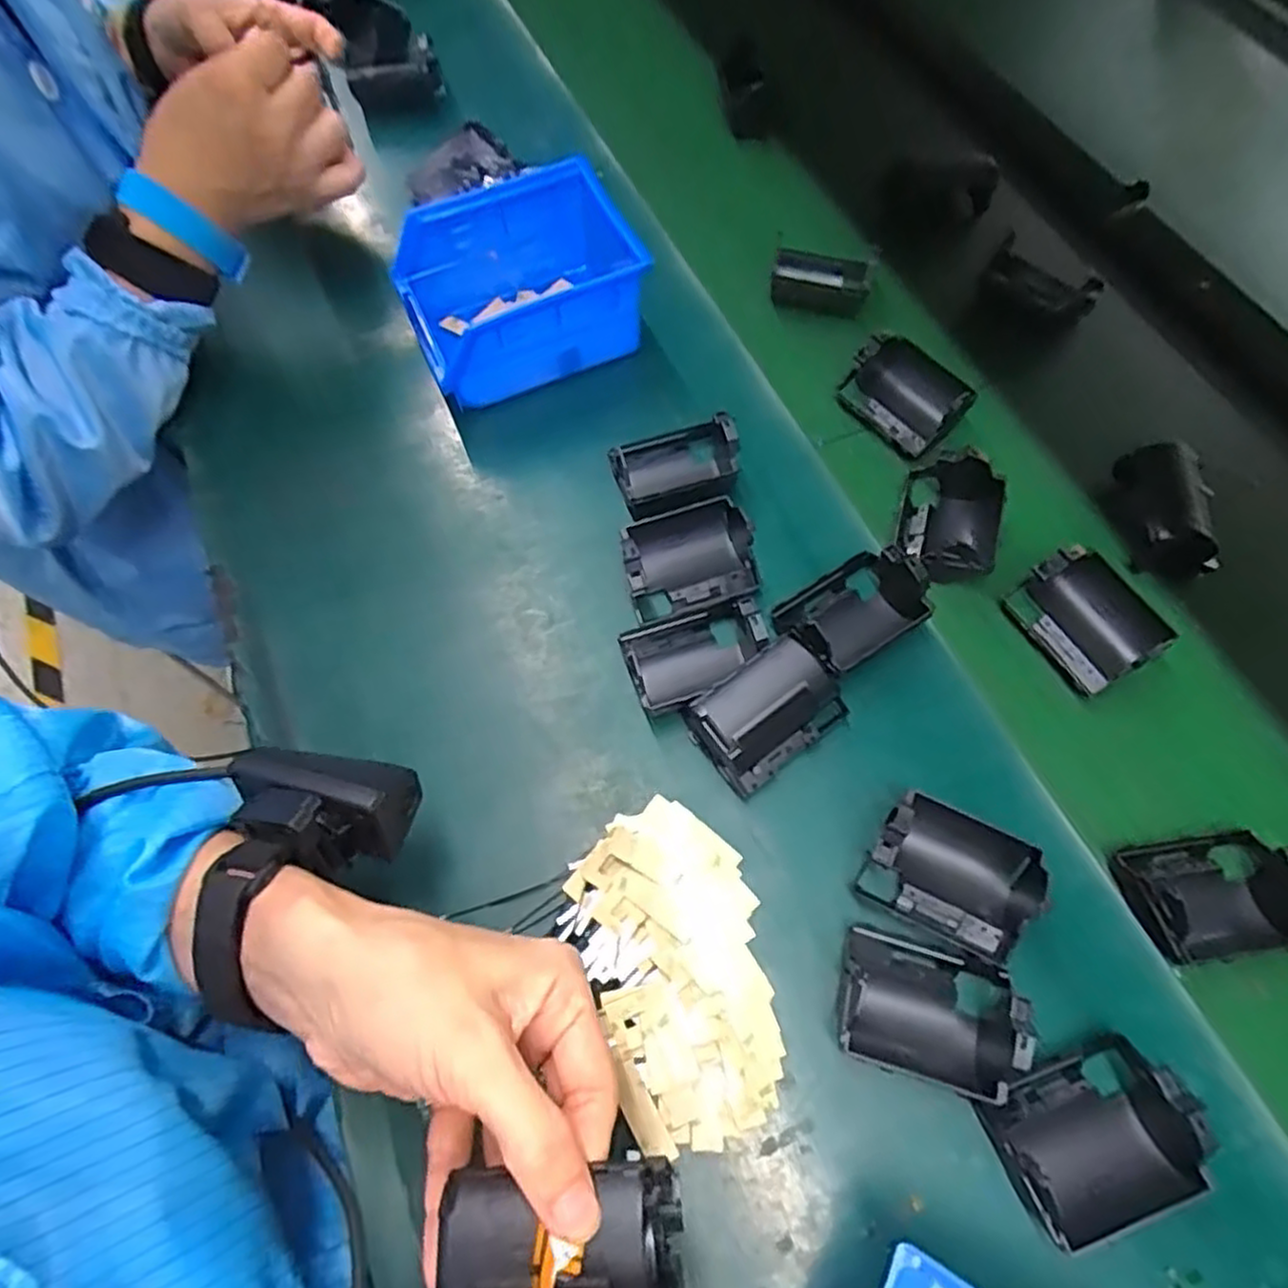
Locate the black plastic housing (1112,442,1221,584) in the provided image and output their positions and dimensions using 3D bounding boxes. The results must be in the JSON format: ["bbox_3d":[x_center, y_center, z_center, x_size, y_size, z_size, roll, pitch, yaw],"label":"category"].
[{"bbox_3d":[0.298,-0.079,0.419,0.049,0.044,0.071,-2,66,1],"label":"black plastic housing"}]

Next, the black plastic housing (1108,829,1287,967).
[{"bbox_3d":[0.262,0.113,0.331,0.073,0.028,0.054,-11,66,-4],"label":"black plastic housing"}]

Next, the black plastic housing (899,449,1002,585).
[{"bbox_3d":[0.176,-0.074,0.416,0.049,0.032,0.073,15,67,8],"label":"black plastic housing"}]

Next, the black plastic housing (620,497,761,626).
[{"bbox_3d":[0.024,-0.049,0.398,0.072,0.033,0.052,-18,66,-6],"label":"black plastic housing"}]

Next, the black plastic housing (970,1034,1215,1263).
[{"bbox_3d":[0.177,0.195,0.286,0.072,0.036,0.052,-21,67,-8],"label":"black plastic housing"}]

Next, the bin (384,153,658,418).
[{"bbox_3d":[-0.072,-0.220,0.459,0.147,0.077,0.108,-25,67,-9],"label":"bin"}]

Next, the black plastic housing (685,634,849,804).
[{"bbox_3d":[0.060,0.034,0.358,0.069,0.034,0.046,-36,70,-14],"label":"black plastic housing"}]

